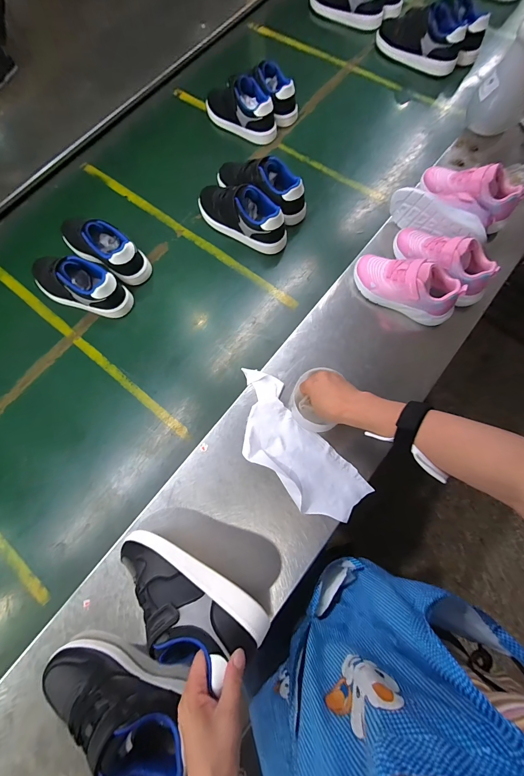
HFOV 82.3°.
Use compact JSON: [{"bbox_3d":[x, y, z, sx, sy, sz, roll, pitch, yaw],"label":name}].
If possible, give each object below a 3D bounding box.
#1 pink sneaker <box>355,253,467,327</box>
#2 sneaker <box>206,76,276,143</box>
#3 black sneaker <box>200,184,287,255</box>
[{"bbox_3d":[0.267,-0.193,0.559,0.196,0.091,0.068,28,77,10],"label":"pink sneaker"},{"bbox_3d":[-0.063,-0.705,0.750,0.214,0.099,0.073,32,78,11],"label":"sneaker"},{"bbox_3d":[-0.050,-0.387,0.656,0.218,0.100,0.081,42,80,13],"label":"black sneaker"}]

